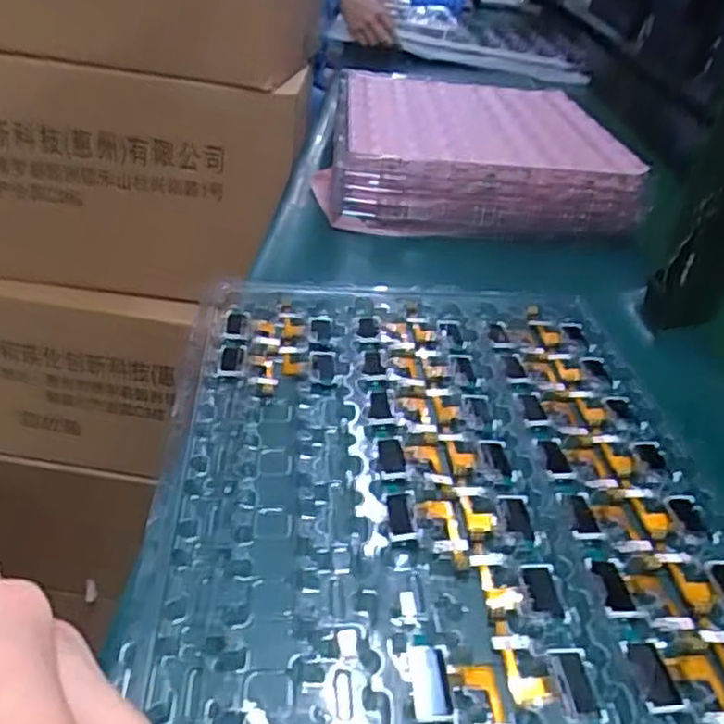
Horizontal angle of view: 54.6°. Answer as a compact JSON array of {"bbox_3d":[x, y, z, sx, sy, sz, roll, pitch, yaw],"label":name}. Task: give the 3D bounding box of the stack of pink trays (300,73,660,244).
[{"bbox_3d":[0.114,-0.254,0.815,0.323,0.059,0.363,3,35,-4],"label":"stack of pink trays"}]

